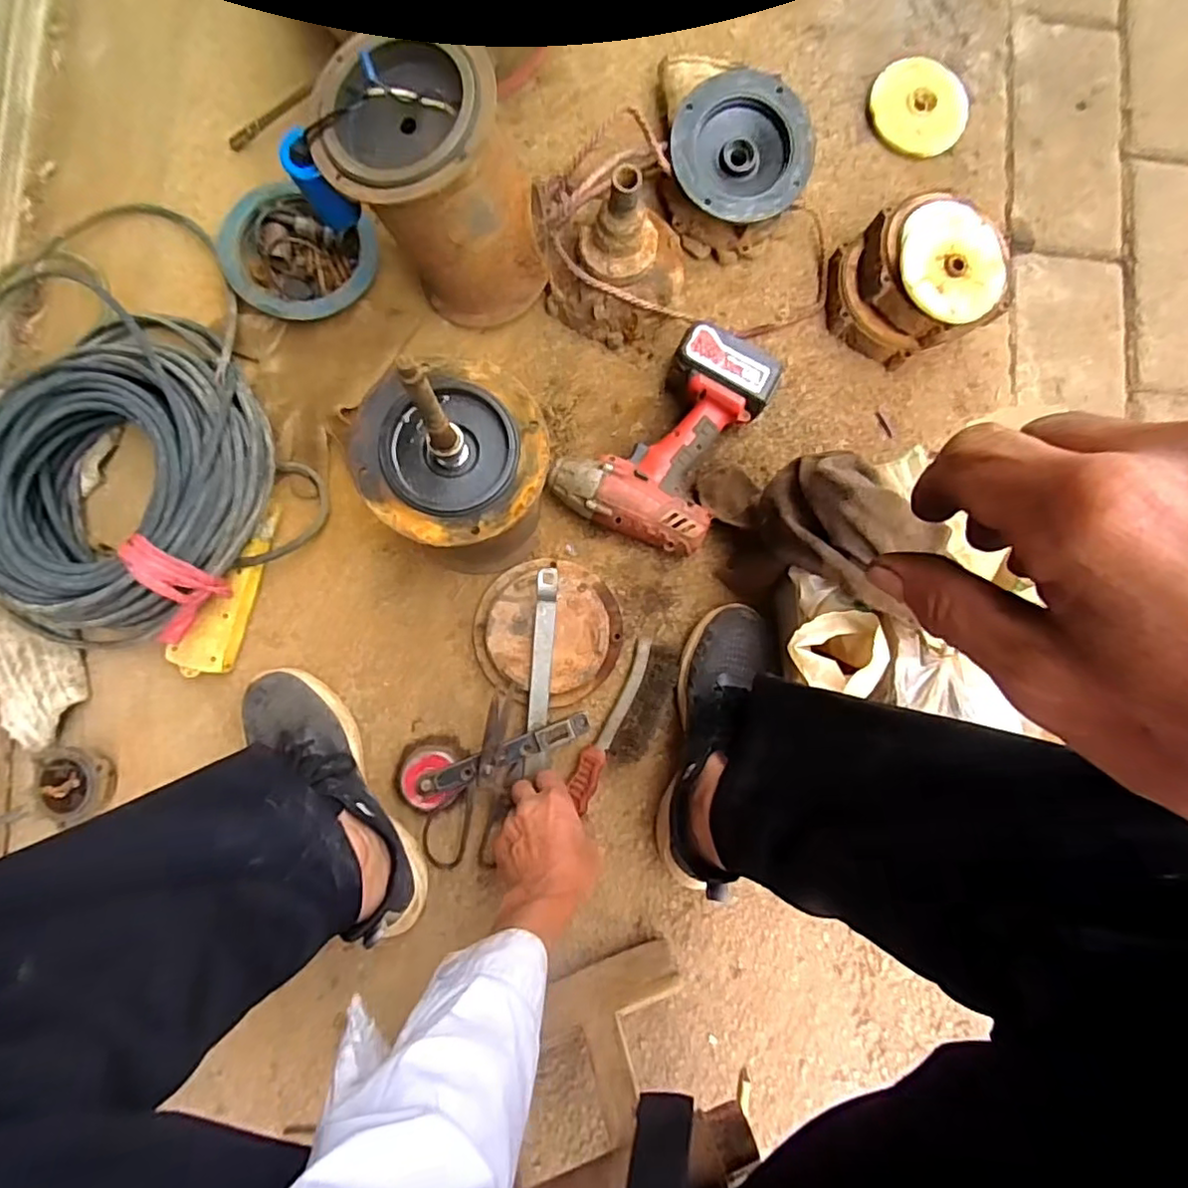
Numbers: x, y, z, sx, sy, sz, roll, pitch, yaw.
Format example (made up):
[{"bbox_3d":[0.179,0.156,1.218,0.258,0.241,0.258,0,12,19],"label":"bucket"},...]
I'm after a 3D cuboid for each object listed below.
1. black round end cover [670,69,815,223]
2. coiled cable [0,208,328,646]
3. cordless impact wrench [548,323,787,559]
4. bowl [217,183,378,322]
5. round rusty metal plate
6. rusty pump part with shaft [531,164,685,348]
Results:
[{"bbox_3d":[0.155,-0.468,0.648,0.143,0.029,0.147,0,86,-2],"label":"black round end cover"},{"bbox_3d":[-0.489,-0.181,0.606,0.322,0.107,0.471,-23,86,-6],"label":"coiled cable"},{"bbox_3d":[0.080,-0.162,0.645,0.145,0.080,0.223,26,85,0],"label":"cordless impact wrench"},{"bbox_3d":[-0.311,-0.352,0.651,0.151,0.032,0.132,25,85,0],"label":"bowl"},{"bbox_3d":[-0.048,0.039,0.643,0.150,0.035,0.148,0,86,-2],"label":"round rusty metal plate"},{"bbox_3d":[0.022,-0.362,0.626,0.154,0.148,0.155,5,85,-2],"label":"rusty pump part with shaft"}]

